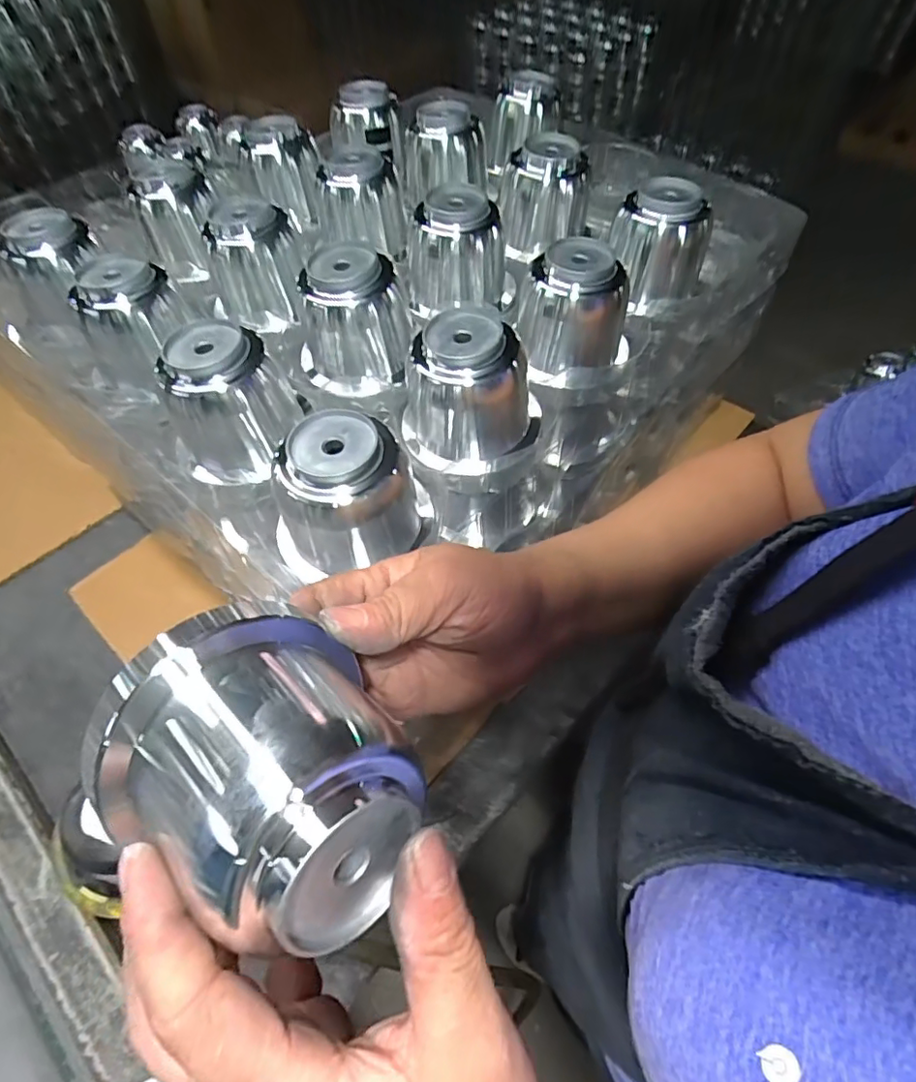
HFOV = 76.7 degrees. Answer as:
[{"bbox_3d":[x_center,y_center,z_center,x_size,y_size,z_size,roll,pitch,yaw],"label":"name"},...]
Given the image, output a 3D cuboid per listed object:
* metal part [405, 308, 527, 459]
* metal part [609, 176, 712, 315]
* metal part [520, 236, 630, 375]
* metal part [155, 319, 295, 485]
[{"bbox_3d":[0.008,-0.092,0.351,0.069,0.072,0.055,-32,60,-20],"label":"metal part"},{"bbox_3d":[0.150,-0.222,0.438,0.064,0.070,0.067,-25,57,-15],"label":"metal part"},{"bbox_3d":[0.079,-0.156,0.395,0.071,0.070,0.059,6,55,6],"label":"metal part"},{"bbox_3d":[-0.139,-0.083,0.352,0.056,0.076,0.056,1,54,2],"label":"metal part"}]

